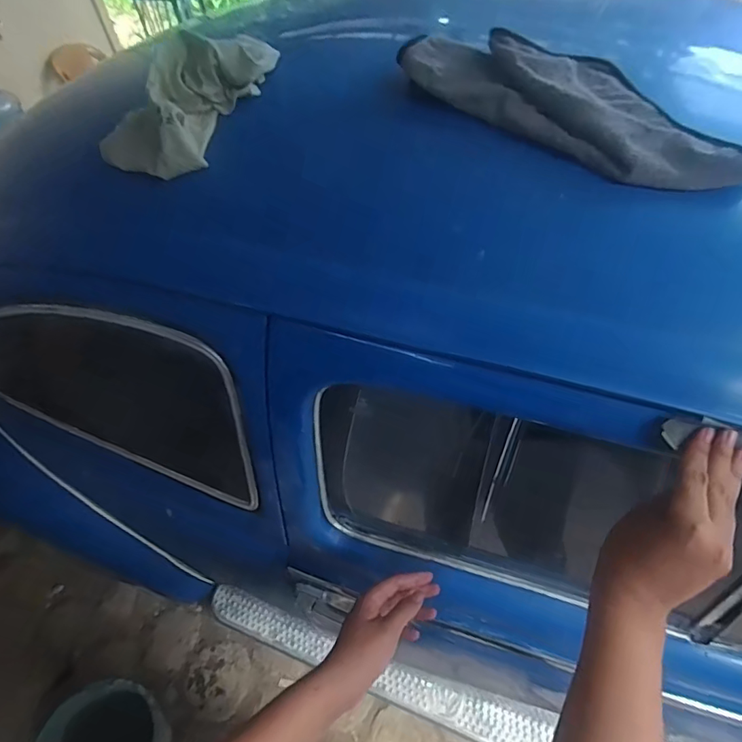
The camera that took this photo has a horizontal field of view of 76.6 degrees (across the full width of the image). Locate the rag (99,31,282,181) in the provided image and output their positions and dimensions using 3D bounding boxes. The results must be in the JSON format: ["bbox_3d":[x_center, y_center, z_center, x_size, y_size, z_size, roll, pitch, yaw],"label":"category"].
[{"bbox_3d":[-0.201,-0.306,0.523,0.109,0.073,0.215,38,83,29],"label":"rag"}]

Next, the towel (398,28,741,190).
[{"bbox_3d":[0.212,-0.282,0.474,0.333,0.072,0.146,28,57,24],"label":"towel"}]

